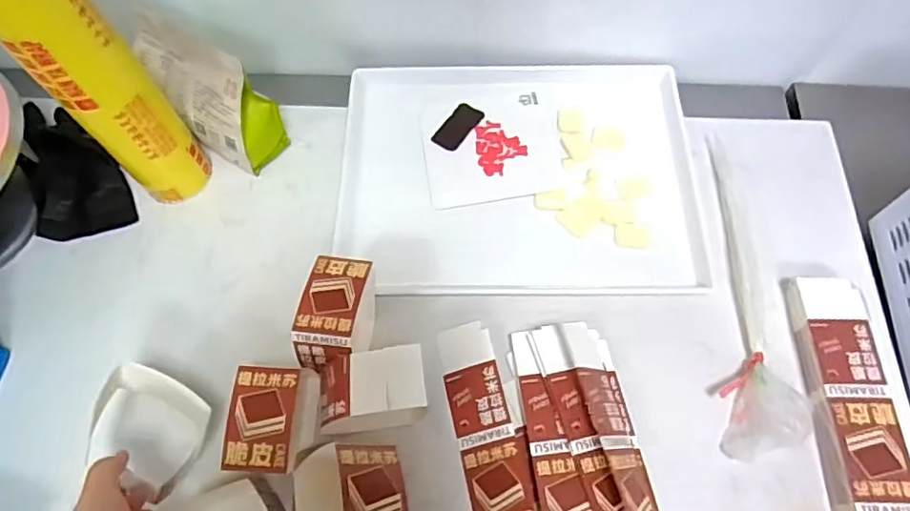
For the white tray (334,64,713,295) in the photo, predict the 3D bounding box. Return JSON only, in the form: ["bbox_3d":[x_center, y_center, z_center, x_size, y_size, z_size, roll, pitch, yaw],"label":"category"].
[{"bbox_3d":[0.075,-0.109,0.724,0.426,0.018,0.328,0,65,2],"label":"white tray"}]

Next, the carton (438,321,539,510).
[{"bbox_3d":[0.045,0.229,0.563,0.065,0.006,0.339,-19,62,10],"label":"carton"}]

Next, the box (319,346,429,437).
[{"bbox_3d":[-0.082,0.135,0.575,0.110,0.079,0.063,-7,65,-1],"label":"box"}]

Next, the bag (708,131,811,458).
[{"bbox_3d":[0.310,0.022,0.633,0.082,0.035,0.378,0,65,3],"label":"bag"}]

